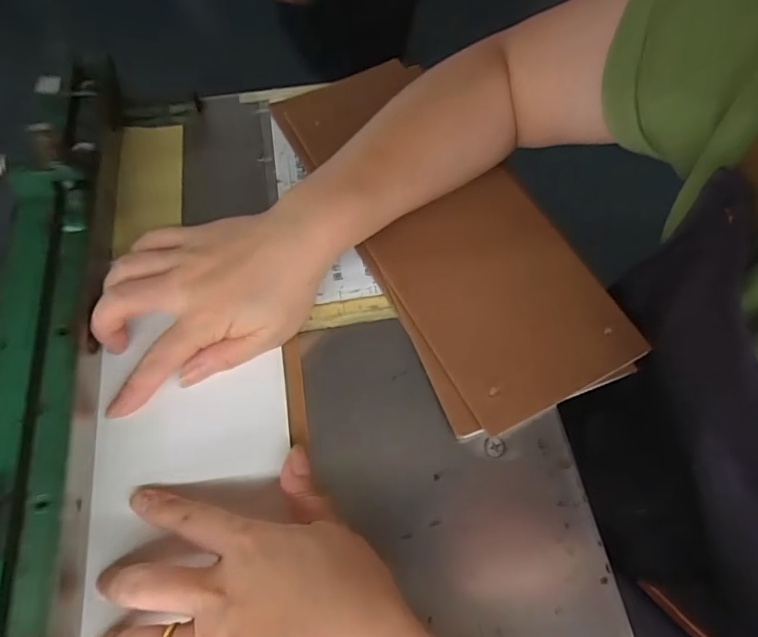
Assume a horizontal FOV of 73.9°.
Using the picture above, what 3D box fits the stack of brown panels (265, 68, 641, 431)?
[{"bbox_3d":[0.043,-0.077,0.360,0.131,0.021,0.306,-24,66,-12],"label":"stack of brown panels"}]

